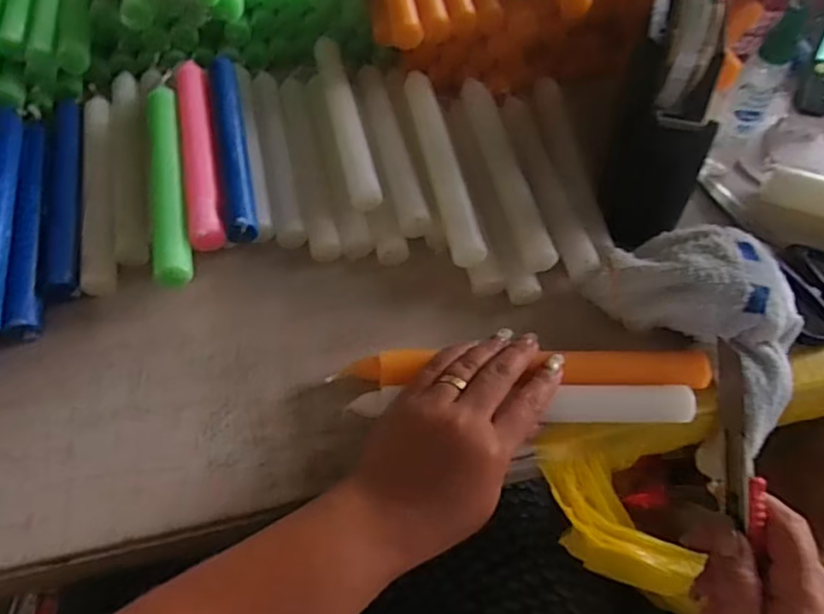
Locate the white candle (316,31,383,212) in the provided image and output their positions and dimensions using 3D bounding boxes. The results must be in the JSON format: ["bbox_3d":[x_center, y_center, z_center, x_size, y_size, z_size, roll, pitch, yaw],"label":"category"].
[{"bbox_3d":[-0.053,-0.149,0.482,0.022,0.017,0.191,-10,57,-8],"label":"white candle"}]

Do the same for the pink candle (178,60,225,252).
[{"bbox_3d":[-0.156,-0.117,0.452,0.023,0.022,0.193,-12,58,-9],"label":"pink candle"}]

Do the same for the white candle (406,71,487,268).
[{"bbox_3d":[0.020,-0.111,0.456,0.021,0.016,0.194,-9,57,-7],"label":"white candle"}]

